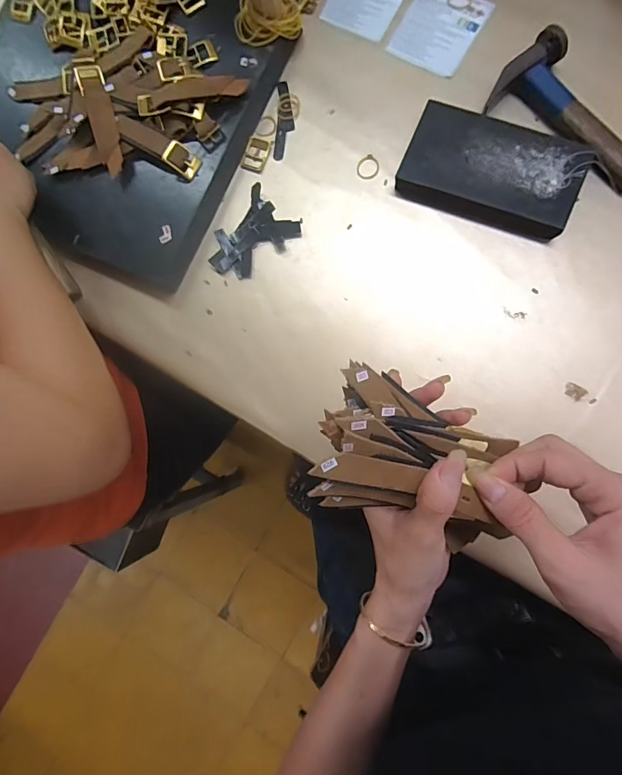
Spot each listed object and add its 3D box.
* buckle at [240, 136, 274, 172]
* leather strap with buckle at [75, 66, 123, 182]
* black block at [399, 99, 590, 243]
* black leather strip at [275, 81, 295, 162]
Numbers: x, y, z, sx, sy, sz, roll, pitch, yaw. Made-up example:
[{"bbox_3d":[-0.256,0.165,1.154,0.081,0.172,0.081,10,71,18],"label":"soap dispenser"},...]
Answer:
[{"bbox_3d":[-0.055,-0.236,0.408,0.023,0.005,0.034,20,89,8],"label":"buckle"},{"bbox_3d":[-0.199,-0.259,0.393,0.025,0.023,0.107,-17,82,4],"label":"leather strap with buckle"},{"bbox_3d":[0.165,-0.201,0.369,0.150,0.023,0.089,24,89,8],"label":"black block"},{"bbox_3d":[-0.026,-0.270,0.407,0.018,0.004,0.081,3,86,8],"label":"black leather strip"}]

